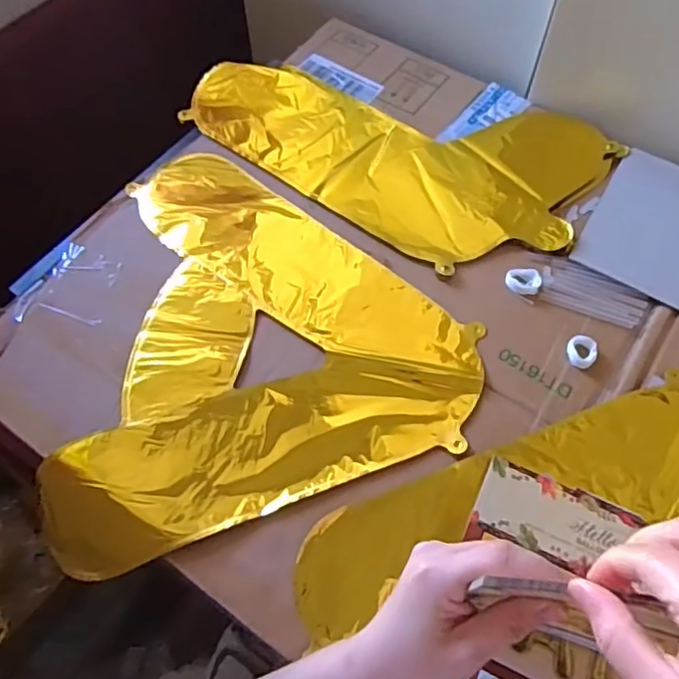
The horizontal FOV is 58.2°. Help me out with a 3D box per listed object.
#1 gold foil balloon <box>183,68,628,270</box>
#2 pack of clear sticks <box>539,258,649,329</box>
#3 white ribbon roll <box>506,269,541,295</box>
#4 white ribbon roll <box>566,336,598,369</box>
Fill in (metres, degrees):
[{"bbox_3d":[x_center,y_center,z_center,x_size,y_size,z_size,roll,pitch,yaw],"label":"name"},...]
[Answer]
[{"bbox_3d":[0.055,-0.213,0.629,0.401,0.023,0.236,32,68,15],"label":"gold foil balloon"},{"bbox_3d":[0.223,-0.041,0.535,0.088,0.004,0.047,21,66,11],"label":"pack of clear sticks"},{"bbox_3d":[0.162,-0.051,0.538,0.029,0.006,0.024,4,64,3],"label":"white ribbon roll"},{"bbox_3d":[0.201,0.011,0.506,0.024,0.008,0.027,25,67,13],"label":"white ribbon roll"}]

